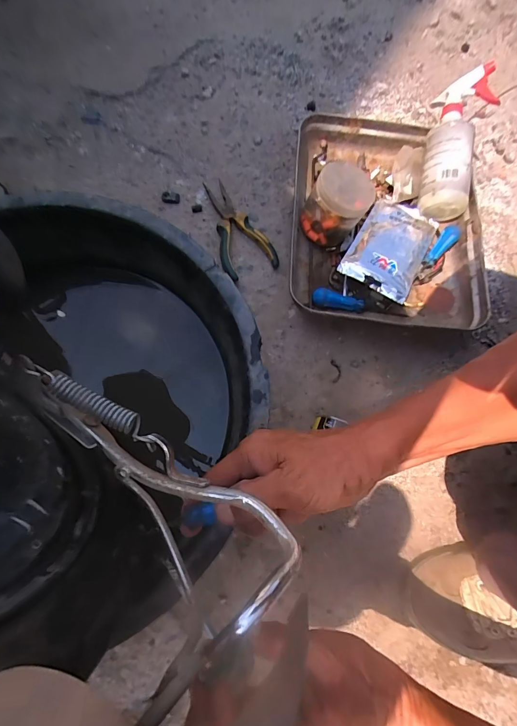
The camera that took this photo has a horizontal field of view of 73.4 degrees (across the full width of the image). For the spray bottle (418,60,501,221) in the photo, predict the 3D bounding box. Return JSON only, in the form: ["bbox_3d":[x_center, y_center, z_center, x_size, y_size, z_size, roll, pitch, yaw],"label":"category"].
[{"bbox_3d":[0.308,-0.349,0.546,0.078,0.063,0.225,13,86,4],"label":"spray bottle"}]

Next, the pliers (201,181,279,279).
[{"bbox_3d":[-0.034,-0.219,0.556,0.086,0.028,0.181,-17,73,-6],"label":"pliers"}]

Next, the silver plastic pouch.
[{"bbox_3d":[0.206,-0.181,0.547,0.105,0.042,0.173,28,74,8],"label":"silver plastic pouch"}]

